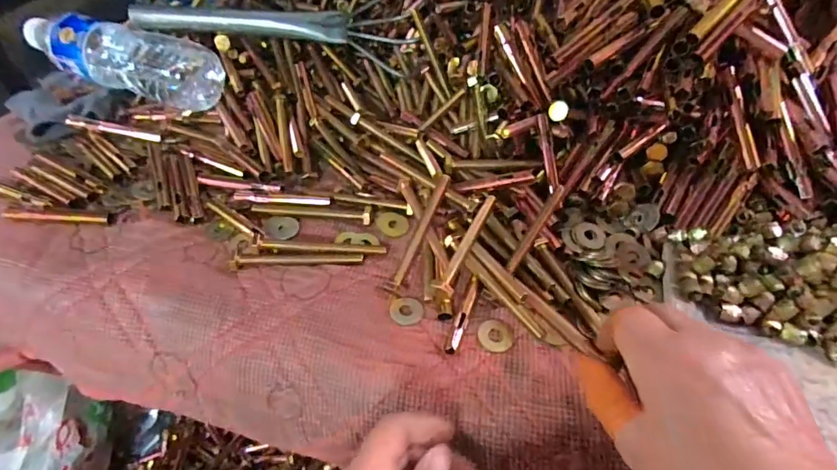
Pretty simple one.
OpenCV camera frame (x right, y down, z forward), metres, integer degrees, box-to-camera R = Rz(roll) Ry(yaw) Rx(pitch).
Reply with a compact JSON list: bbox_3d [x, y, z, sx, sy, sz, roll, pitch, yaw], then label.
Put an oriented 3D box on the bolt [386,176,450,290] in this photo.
[{"bbox_3d":[0.000,-0.004,0.356,0.012,0.009,0.103,19,72,19],"label":"bolt"}]

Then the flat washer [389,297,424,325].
[{"bbox_3d":[-0.009,0.056,0.333,0.024,0.004,0.024,-2,50,2],"label":"flat washer"}]

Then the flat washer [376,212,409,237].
[{"bbox_3d":[-0.023,-0.010,0.390,0.029,0.004,0.025,20,54,19],"label":"flat washer"}]

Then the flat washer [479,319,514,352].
[{"bbox_3d":[0.055,0.071,0.315,0.024,0.004,0.024,4,50,-5],"label":"flat washer"}]

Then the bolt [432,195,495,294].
[{"bbox_3d":[0.040,0.007,0.345,0.014,0.012,0.100,21,54,20],"label":"bolt"}]

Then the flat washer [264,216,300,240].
[{"bbox_3d":[-0.118,-0.007,0.388,0.029,0.004,0.034,-6,39,-13],"label":"flat washer"}]

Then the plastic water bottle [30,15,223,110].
[{"bbox_3d":[-0.301,-0.185,0.466,0.195,0.067,0.073,16,53,17],"label":"plastic water bottle"}]

